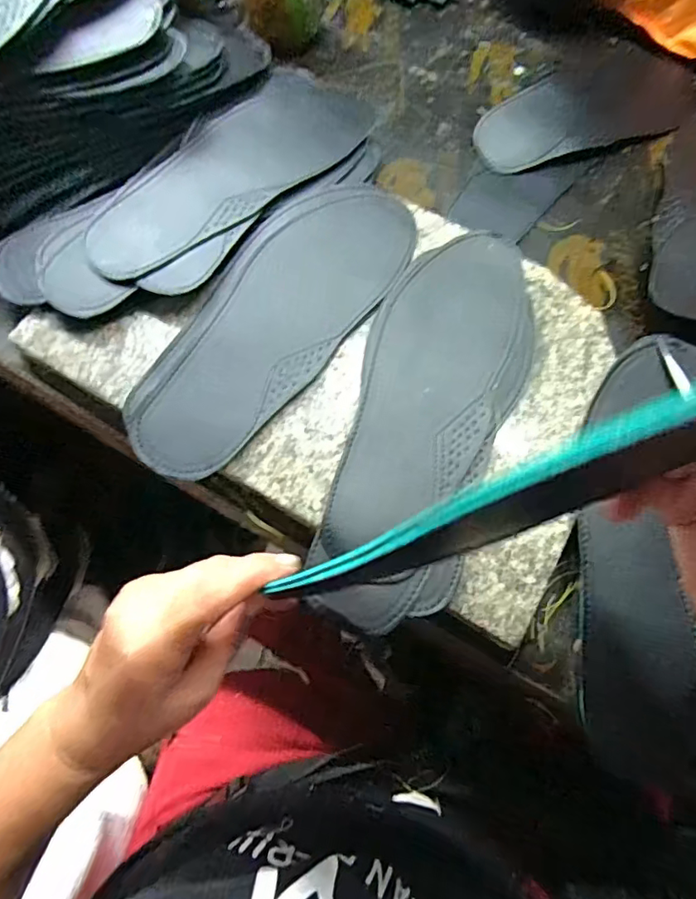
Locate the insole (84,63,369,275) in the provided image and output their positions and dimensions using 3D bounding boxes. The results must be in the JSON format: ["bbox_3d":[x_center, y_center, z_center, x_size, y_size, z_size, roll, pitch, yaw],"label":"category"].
[{"bbox_3d":[-0.097,-0.231,0.429,0.101,0.008,0.265,41,73,12],"label":"insole"}]

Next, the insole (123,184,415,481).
[{"bbox_3d":[-0.053,-0.101,0.389,0.103,0.011,0.273,36,72,10],"label":"insole"}]

